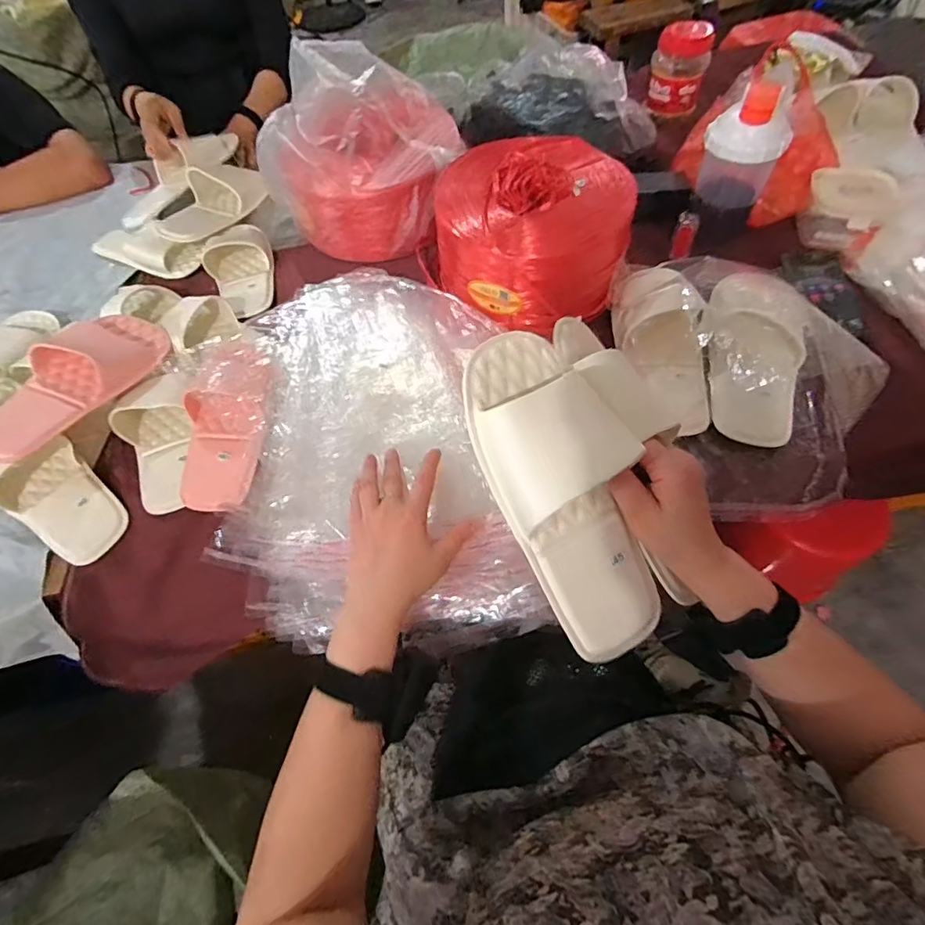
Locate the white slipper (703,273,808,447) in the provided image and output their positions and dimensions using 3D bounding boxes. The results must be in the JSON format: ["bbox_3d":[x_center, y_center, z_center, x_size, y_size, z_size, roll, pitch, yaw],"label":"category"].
[{"bbox_3d":[0.351,-0.132,0.568,0.102,0.053,0.217,10,61,10],"label":"white slipper"}]

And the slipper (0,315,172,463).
[{"bbox_3d":[-0.472,-0.101,0.579,0.096,0.063,0.240,24,64,17],"label":"slipper"}]

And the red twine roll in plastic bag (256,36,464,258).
[{"bbox_3d":[-0.157,-0.481,0.745,0.291,0.187,0.248,1,60,5],"label":"red twine roll in plastic bag"}]

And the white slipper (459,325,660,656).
[{"bbox_3d":[0.084,0.031,0.381,0.110,0.062,0.271,-24,95,-9],"label":"white slipper"}]

